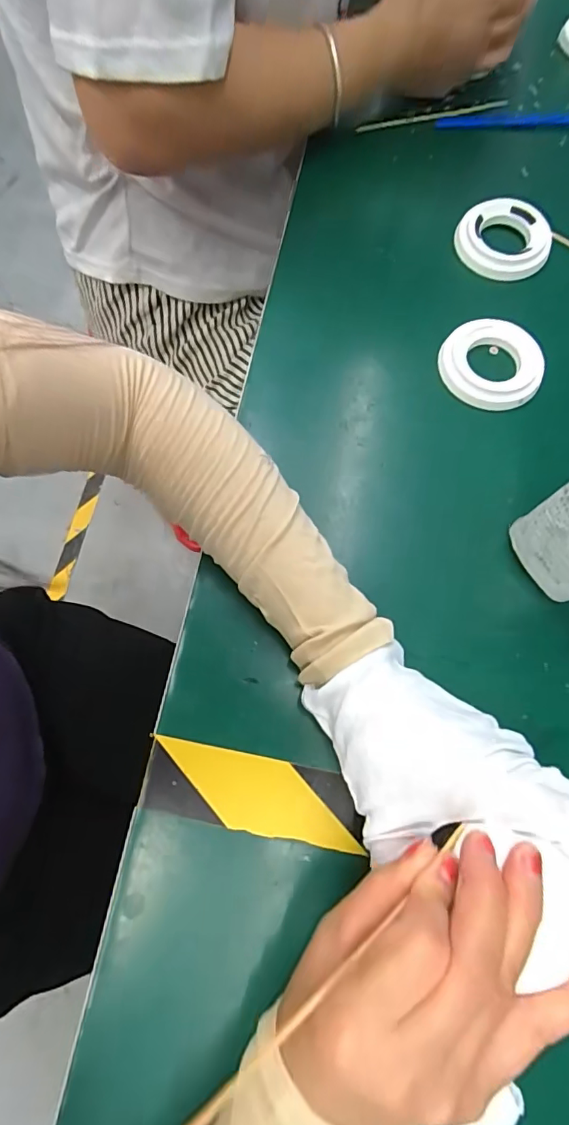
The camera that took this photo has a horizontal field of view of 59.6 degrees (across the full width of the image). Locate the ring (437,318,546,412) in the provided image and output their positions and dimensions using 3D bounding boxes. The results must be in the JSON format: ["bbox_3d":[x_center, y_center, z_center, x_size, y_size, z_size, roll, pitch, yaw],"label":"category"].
[{"bbox_3d":[0.147,-0.142,0.355,0.070,0.015,0.062,27,74,8],"label":"ring"}]

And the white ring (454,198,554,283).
[{"bbox_3d":[0.176,-0.257,0.396,0.069,0.024,0.069,0,72,-1],"label":"white ring"}]

